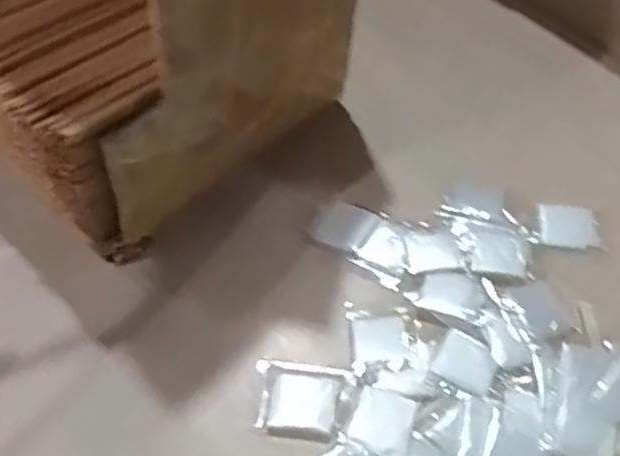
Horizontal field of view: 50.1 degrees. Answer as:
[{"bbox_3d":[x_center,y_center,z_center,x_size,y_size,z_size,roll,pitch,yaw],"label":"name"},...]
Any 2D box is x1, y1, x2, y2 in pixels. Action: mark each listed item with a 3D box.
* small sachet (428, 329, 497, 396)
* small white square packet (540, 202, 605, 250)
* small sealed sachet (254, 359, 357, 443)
[{"bbox_3d":[0.105,0.091,0.446,0.040,0.004,0.037,29,62,20],"label":"small sachet"},{"bbox_3d":[0.200,-0.002,0.512,0.046,0.006,0.036,2,57,4],"label":"small white square packet"},{"bbox_3d":[-0.006,0.112,0.434,0.062,0.006,0.052,9,57,9],"label":"small sealed sachet"}]

